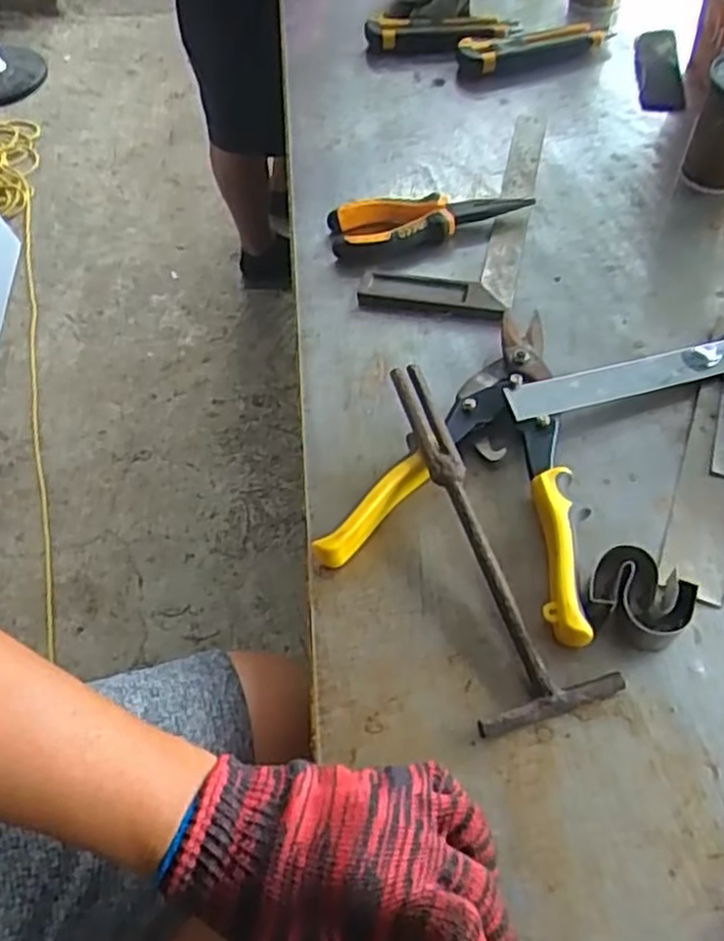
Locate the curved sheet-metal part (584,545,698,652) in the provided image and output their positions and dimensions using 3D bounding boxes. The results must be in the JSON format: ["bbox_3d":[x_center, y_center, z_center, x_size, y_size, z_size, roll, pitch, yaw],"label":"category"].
[{"bbox_3d":[0.150,0.068,0.408,0.051,0.027,0.042,23,61,17],"label":"curved sheet-metal part"}]

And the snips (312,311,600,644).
[{"bbox_3d":[0.049,-0.005,0.468,0.147,0.029,0.230,-1,57,3],"label":"snips"}]

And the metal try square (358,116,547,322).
[{"bbox_3d":[0.082,-0.219,0.614,0.112,0.010,0.252,11,59,10],"label":"metal try square"}]

